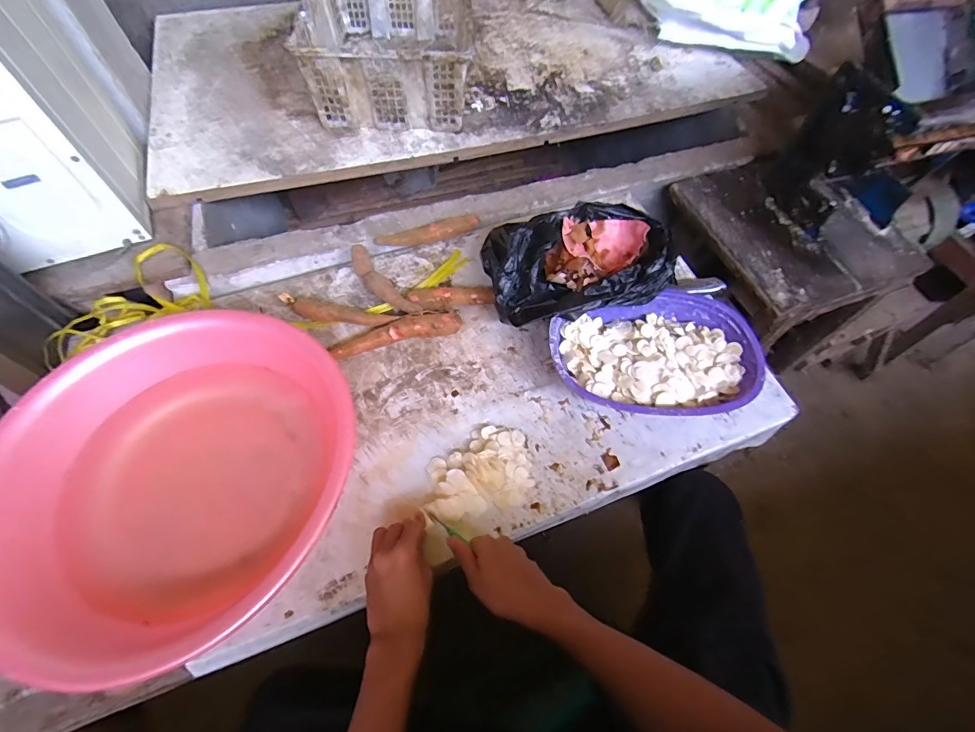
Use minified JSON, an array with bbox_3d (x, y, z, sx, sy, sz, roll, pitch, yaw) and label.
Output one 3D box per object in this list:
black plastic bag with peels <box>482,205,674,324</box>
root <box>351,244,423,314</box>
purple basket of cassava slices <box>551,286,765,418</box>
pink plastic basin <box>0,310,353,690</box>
[{"bbox_3d":[0.138,-0.160,0.714,0.283,0.127,0.201,0,58,-1],"label":"black plastic bag with peels"},{"bbox_3d":[-0.181,-0.143,0.757,0.042,0.032,0.187,-39,66,-22],"label":"root"},{"bbox_3d":[0.246,-0.010,0.666,0.302,0.071,0.208,-3,58,-2],"label":"purple basket of cassava slices"},{"bbox_3d":[-0.375,0.133,0.548,0.422,0.111,0.402,-24,61,-15],"label":"pink plastic basin"}]

